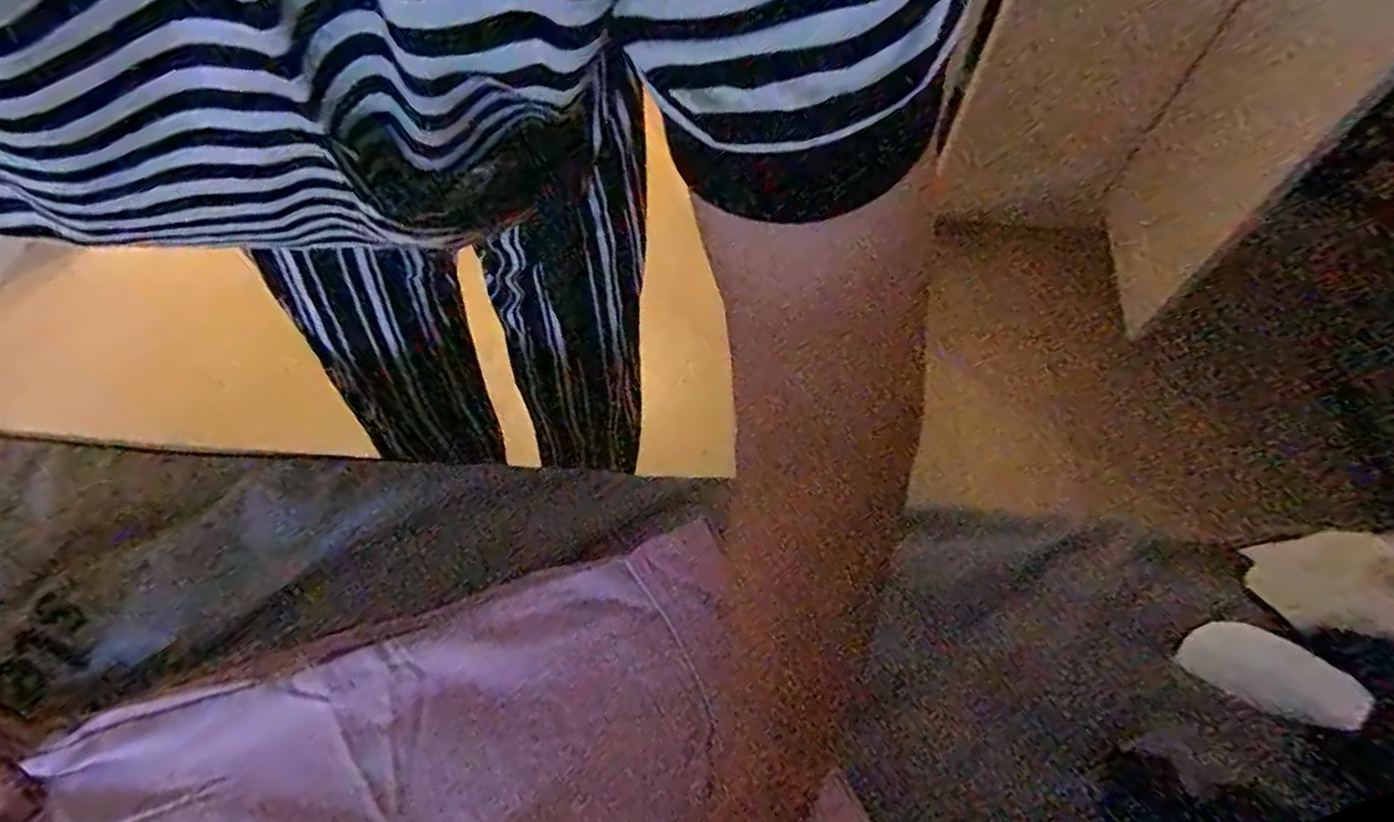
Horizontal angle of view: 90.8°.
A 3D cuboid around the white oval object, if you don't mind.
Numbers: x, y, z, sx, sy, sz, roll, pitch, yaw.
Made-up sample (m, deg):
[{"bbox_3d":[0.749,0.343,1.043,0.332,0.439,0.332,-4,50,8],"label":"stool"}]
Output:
[{"bbox_3d":[0.367,0.166,0.441,0.037,0.022,0.094,-39,31,-23],"label":"white oval object"}]

